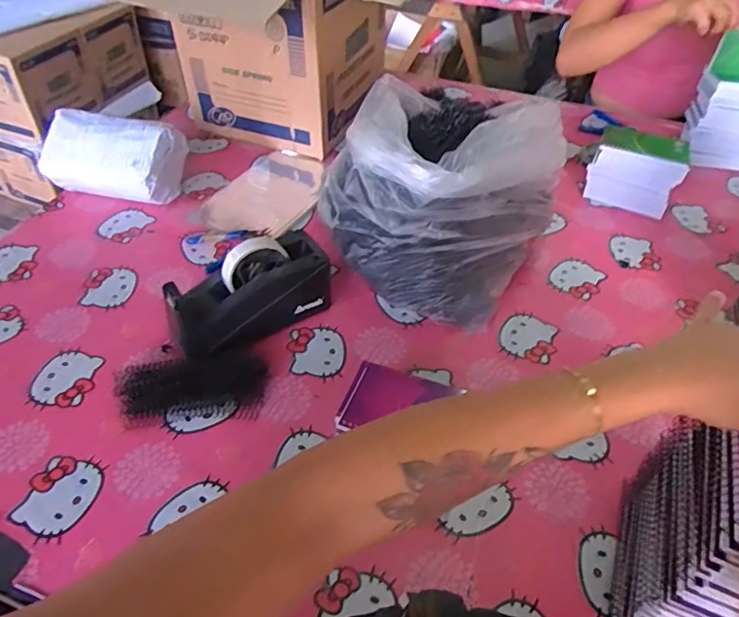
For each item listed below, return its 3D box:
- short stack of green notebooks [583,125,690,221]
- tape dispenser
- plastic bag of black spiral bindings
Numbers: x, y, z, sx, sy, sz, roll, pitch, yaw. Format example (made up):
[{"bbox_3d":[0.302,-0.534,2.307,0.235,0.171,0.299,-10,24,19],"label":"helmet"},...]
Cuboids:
[{"bbox_3d":[0.430,-0.220,0.885,0.134,0.110,0.090,23,49,19],"label":"short stack of green notebooks"},{"bbox_3d":[-0.149,-0.016,0.680,0.200,0.113,0.079,-28,53,-26],"label":"tape dispenser"},{"bbox_3d":[0.092,-0.160,0.755,0.274,0.220,0.289,26,51,22],"label":"plastic bag of black spiral bindings"}]

